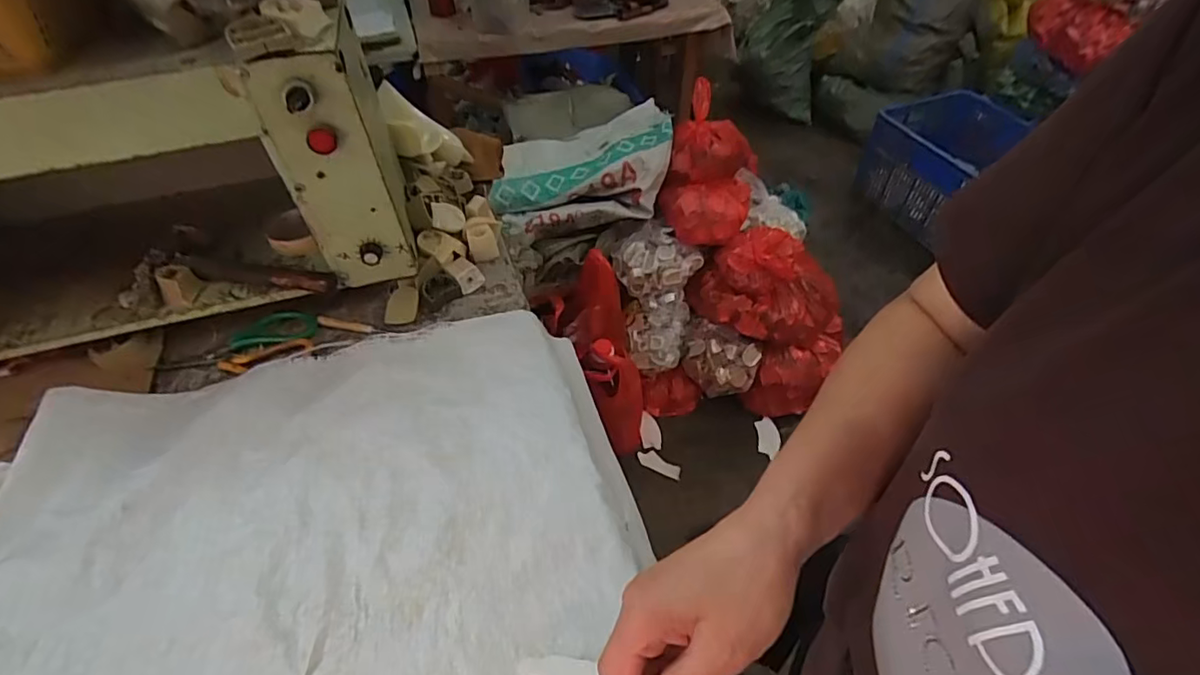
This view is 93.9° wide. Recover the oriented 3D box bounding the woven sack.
[{"bbox_3d":[-0.035,-0.380,1.314,0.445,0.152,0.216,-14,48,-13],"label":"woven sack"}]

